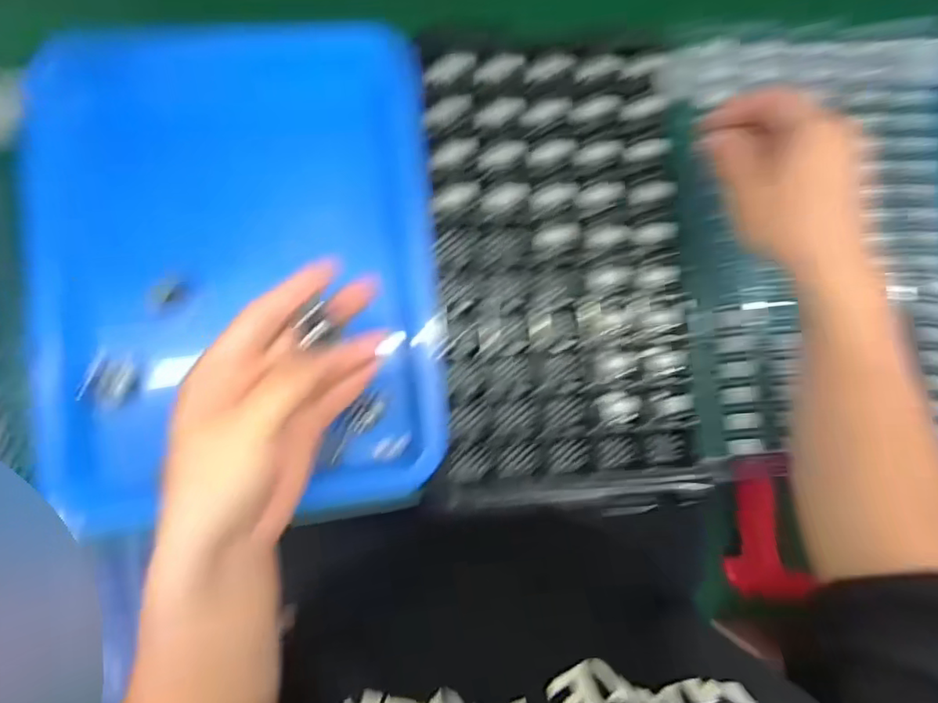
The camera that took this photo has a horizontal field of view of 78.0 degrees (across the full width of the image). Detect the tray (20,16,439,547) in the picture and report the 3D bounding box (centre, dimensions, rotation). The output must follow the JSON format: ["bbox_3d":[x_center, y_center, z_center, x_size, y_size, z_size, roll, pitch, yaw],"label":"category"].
[{"bbox_3d":[-0.158,-0.058,0.413,0.265,0.043,0.343,-5,84,-7],"label":"tray"}]

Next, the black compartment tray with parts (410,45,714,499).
[{"bbox_3d":[0.069,-0.058,0.440,0.185,0.043,0.346,-4,84,-7],"label":"black compartment tray with parts"}]

